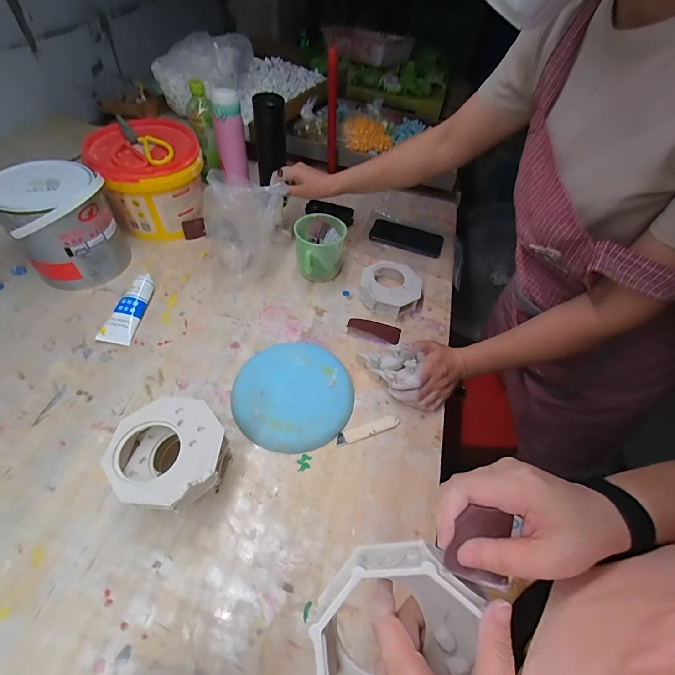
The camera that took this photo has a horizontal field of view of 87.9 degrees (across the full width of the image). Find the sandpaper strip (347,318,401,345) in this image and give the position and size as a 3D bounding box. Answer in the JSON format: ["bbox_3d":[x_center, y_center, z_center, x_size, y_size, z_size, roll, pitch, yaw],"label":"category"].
[{"bbox_3d":[0.067,-0.016,0.637,0.095,0.011,0.040,15,53,6],"label":"sandpaper strip"}]

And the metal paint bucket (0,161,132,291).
[{"bbox_3d":[-0.484,-0.200,0.632,0.156,0.170,0.143,-31,61,-26],"label":"metal paint bucket"}]

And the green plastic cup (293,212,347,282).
[{"bbox_3d":[-0.035,-0.174,0.690,0.097,0.098,0.091,3,52,-4],"label":"green plastic cup"}]

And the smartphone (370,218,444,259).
[{"bbox_3d":[0.162,-0.232,0.815,0.165,0.012,0.088,18,53,8],"label":"smartphone"}]

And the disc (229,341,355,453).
[{"bbox_3d":[-0.068,0.084,0.542,0.179,0.018,0.176,3,52,-4],"label":"disc"}]

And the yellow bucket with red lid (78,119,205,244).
[{"bbox_3d":[-0.379,-0.322,0.729,0.187,0.164,0.204,3,52,-4],"label":"yellow bucket with red lid"}]

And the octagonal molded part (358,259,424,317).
[{"bbox_3d":[0.104,-0.100,0.682,0.116,0.044,0.123,15,52,5],"label":"octagonal molded part"}]

